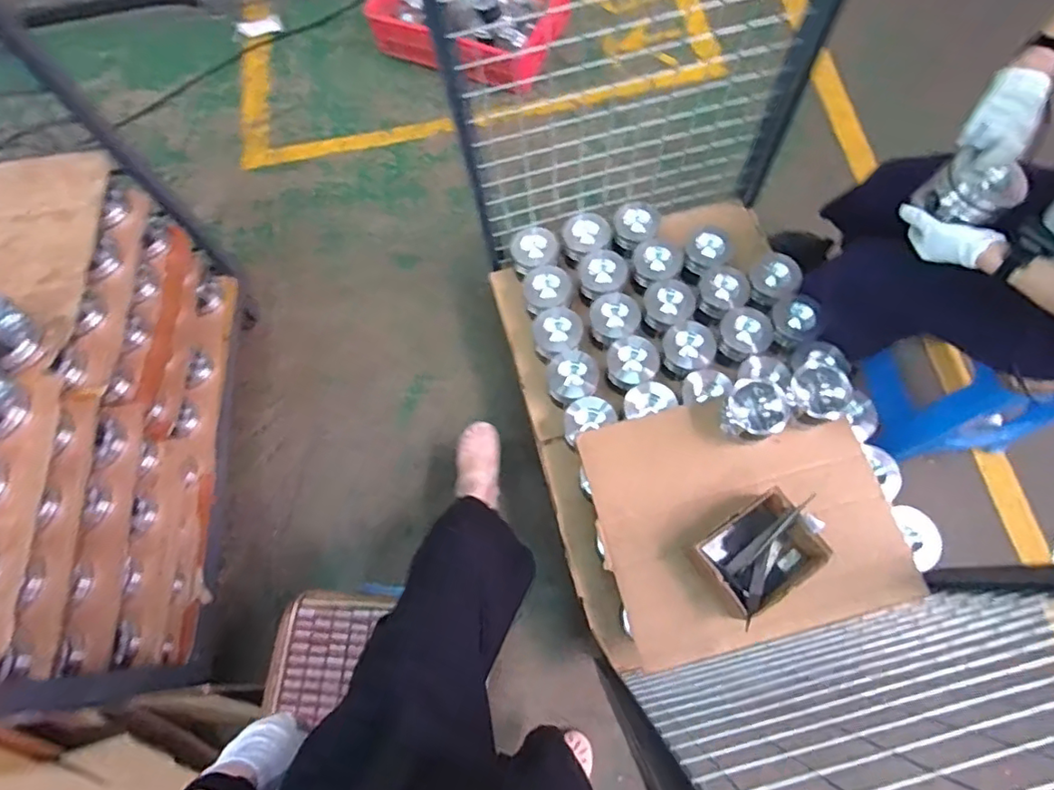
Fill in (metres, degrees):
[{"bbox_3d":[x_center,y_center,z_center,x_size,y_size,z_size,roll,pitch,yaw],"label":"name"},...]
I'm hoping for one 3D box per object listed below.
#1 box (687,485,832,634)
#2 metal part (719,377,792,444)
[{"bbox_3d":[0.425,0.285,1.022,0.216,0.087,0.162,-28,71,-10],"label":"box"},{"bbox_3d":[0.453,0.032,1.120,0.112,0.089,0.106,0,69,0],"label":"metal part"}]

